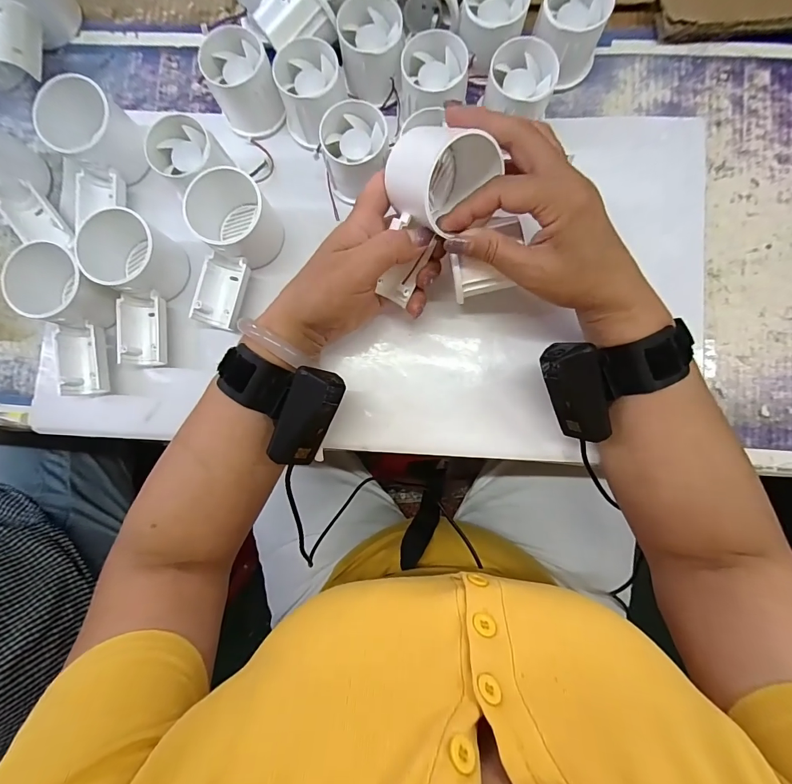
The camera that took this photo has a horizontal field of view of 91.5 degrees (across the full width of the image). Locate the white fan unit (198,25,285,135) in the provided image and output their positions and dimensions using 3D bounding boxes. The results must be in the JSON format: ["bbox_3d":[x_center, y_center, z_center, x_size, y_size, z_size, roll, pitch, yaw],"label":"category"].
[{"bbox_3d":[-0.126,-0.253,0.321,0.050,0.049,0.060,-25,86,1],"label":"white fan unit"}]

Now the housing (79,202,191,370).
[{"bbox_3d":[-0.211,-0.084,0.313,0.049,0.052,0.121,2,87,3],"label":"housing"}]

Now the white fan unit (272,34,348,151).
[{"bbox_3d":[-0.070,-0.243,0.316,0.056,0.047,0.056,0,87,2],"label":"white fan unit"}]

